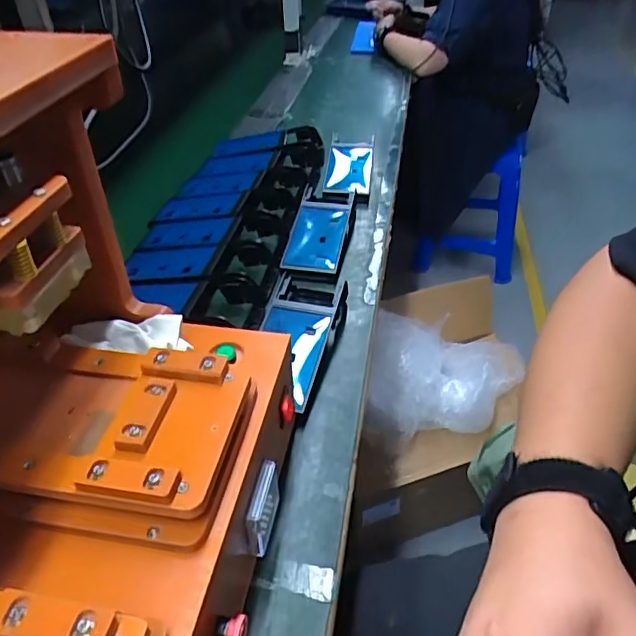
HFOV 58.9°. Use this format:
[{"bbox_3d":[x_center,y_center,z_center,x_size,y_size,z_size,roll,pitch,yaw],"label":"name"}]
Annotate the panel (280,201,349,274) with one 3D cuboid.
[{"bbox_3d":[-0.001,-0.115,0.786,0.073,0.012,0.143,15,47,-2],"label":"panel"}]

